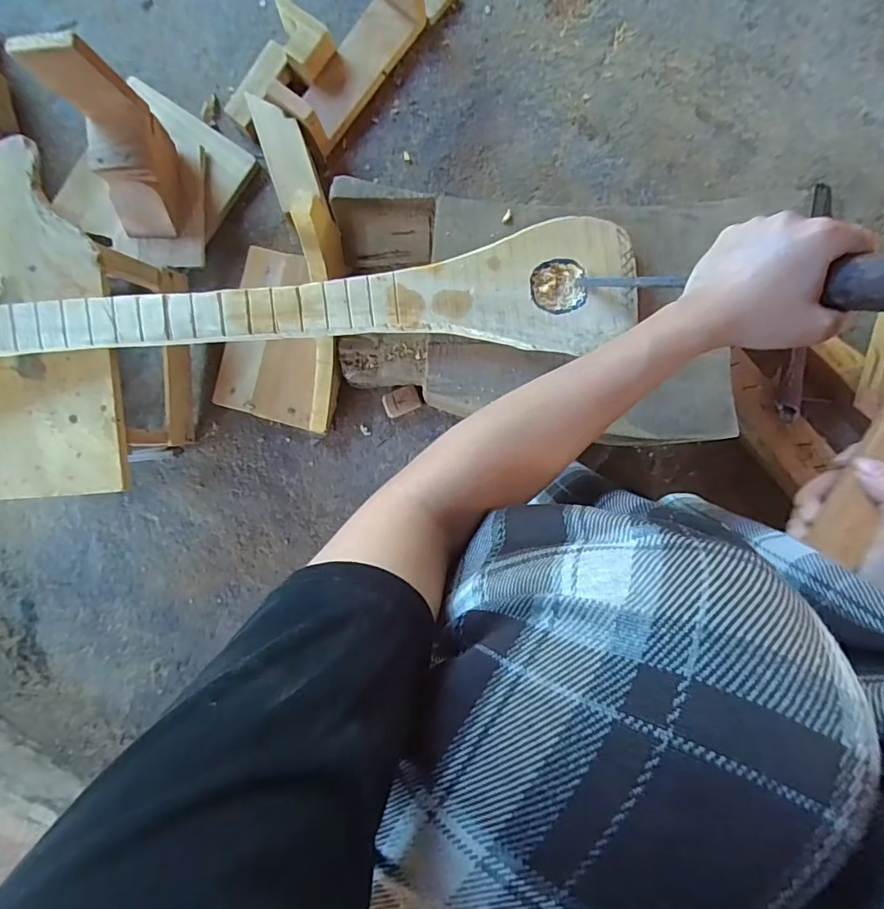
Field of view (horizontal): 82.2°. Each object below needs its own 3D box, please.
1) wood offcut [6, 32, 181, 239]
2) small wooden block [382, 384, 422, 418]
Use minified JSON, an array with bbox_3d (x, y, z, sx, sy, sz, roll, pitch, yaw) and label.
[{"bbox_3d":[-0.364,-0.360,0.572,0.076,0.202,0.081,-5,56,3],"label":"wood offcut"},{"bbox_3d":[-0.049,-0.066,0.626,0.043,0.016,0.031,-23,88,3],"label":"small wooden block"}]

